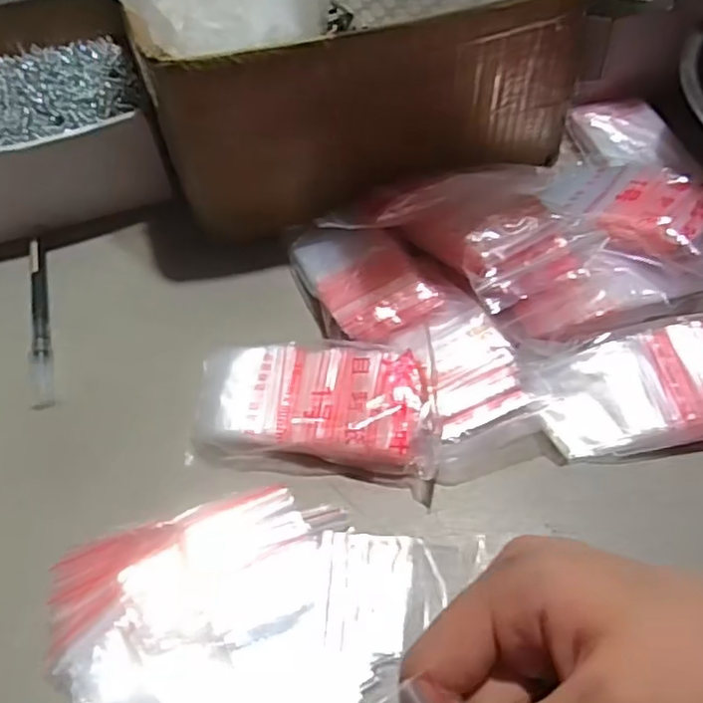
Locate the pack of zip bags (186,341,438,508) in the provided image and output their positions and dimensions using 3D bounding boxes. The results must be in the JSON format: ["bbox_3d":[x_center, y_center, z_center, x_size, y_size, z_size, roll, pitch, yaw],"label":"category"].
[{"bbox_3d":[-0.017,0.024,0.322,0.121,0.024,0.070,8,55,11],"label":"pack of zip bags"}]

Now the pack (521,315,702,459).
[{"bbox_3d":[0.149,0.014,0.322,0.116,0.023,0.060,-11,54,-3],"label":"pack"}]

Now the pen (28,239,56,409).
[{"bbox_3d":[-0.180,-0.020,0.382,0.012,0.006,0.124,-16,54,-6],"label":"pen"}]

